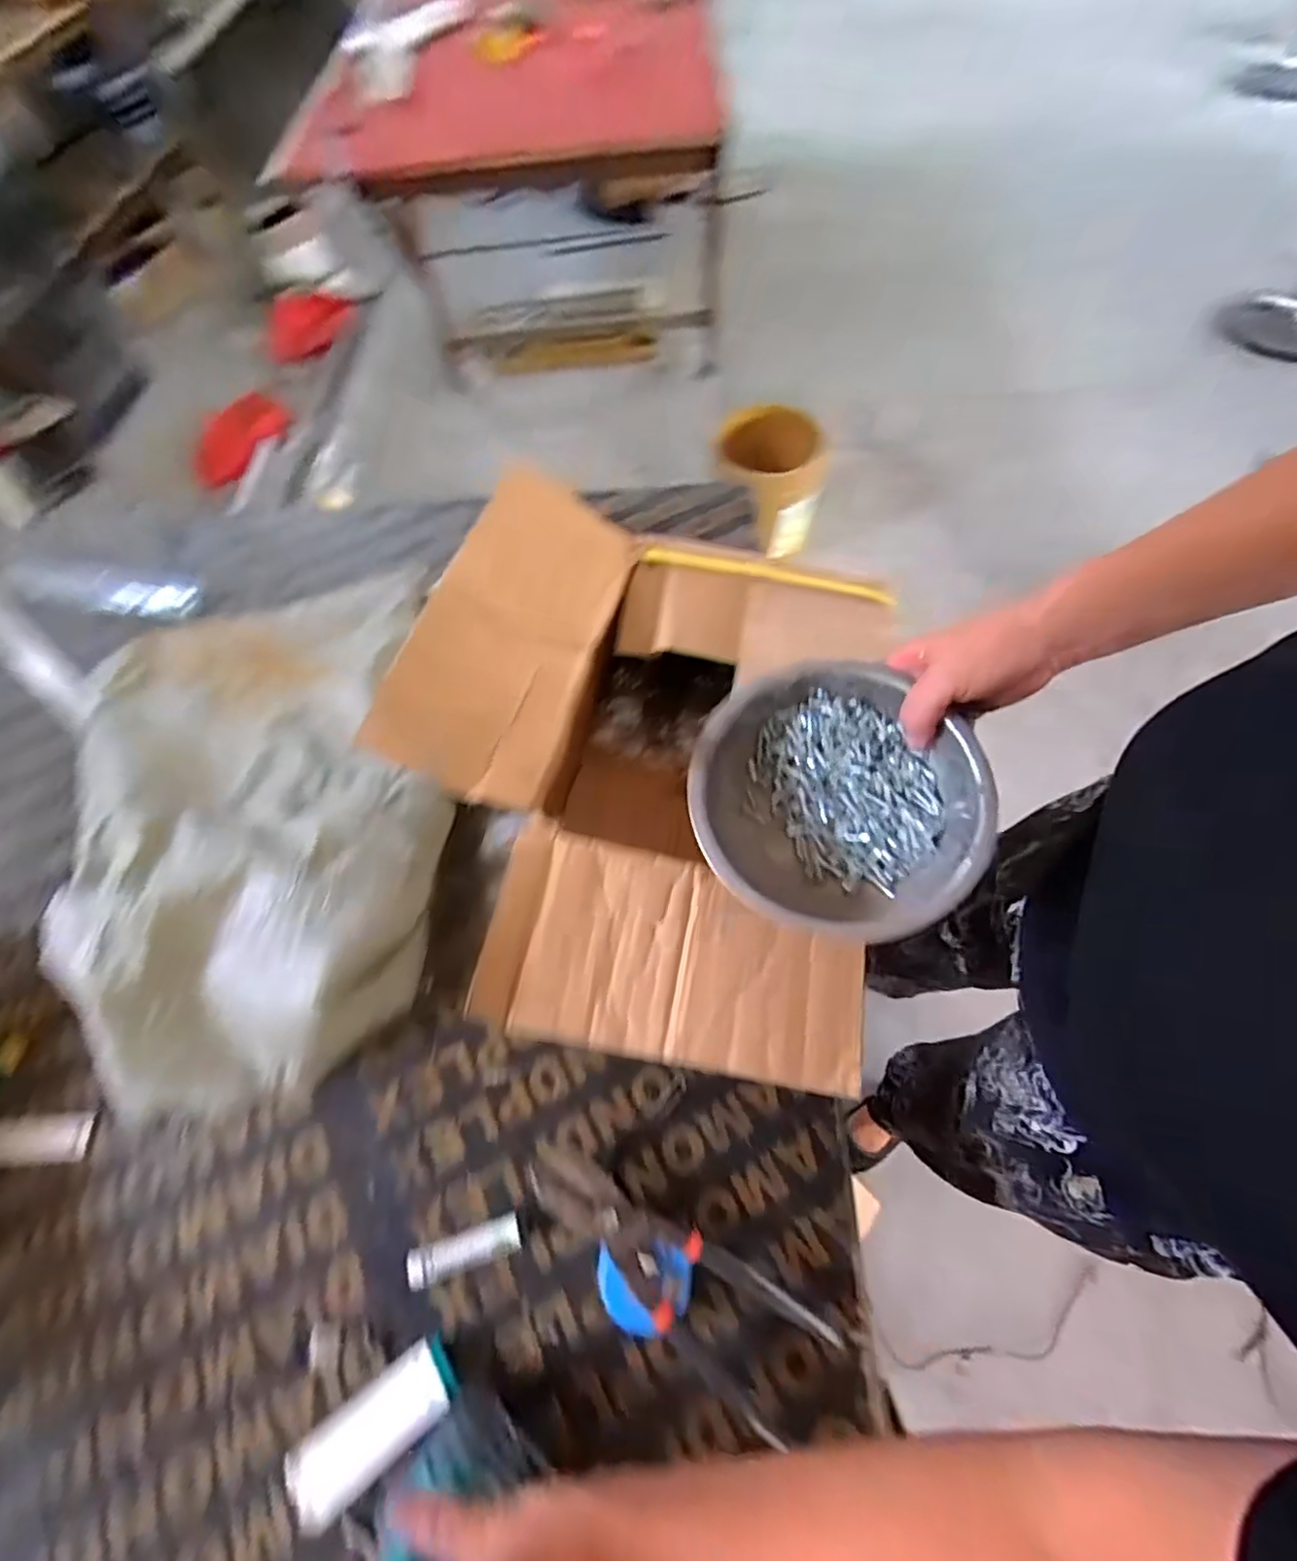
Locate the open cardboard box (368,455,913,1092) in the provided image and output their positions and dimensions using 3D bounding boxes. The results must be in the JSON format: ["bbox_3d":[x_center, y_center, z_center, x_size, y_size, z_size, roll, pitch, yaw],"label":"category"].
[{"bbox_3d":[-0.004,-0.018,0.589,0.390,0.241,0.485,12,64,9],"label":"open cardboard box"}]

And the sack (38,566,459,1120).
[{"bbox_3d":[-0.401,0.006,0.659,0.362,0.126,0.580,-17,63,-5],"label":"sack"}]

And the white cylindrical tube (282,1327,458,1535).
[{"bbox_3d":[-0.195,0.461,0.454,0.121,0.036,0.047,-34,66,-14],"label":"white cylindrical tube"}]

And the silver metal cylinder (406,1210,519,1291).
[{"bbox_3d":[-0.146,0.372,0.508,0.090,0.018,0.025,-17,63,-5],"label":"silver metal cylinder"}]

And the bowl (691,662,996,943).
[{"bbox_3d":[0.116,0.014,0.423,0.173,0.074,0.163,-1,62,3],"label":"bowl"}]

